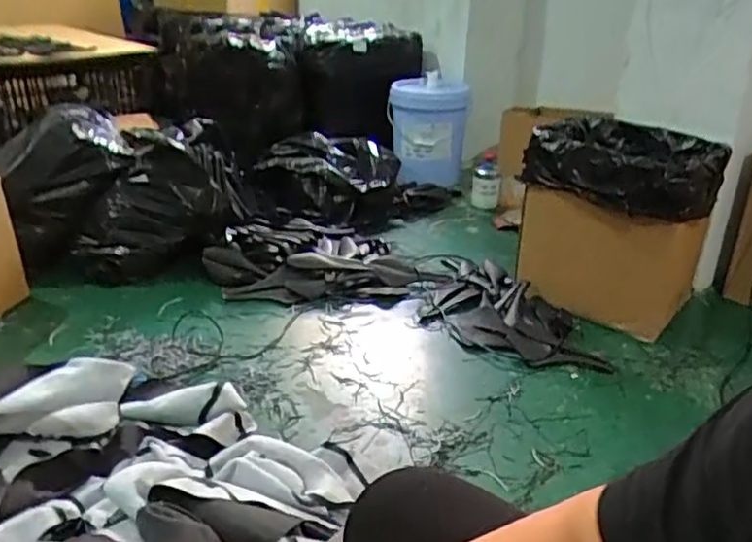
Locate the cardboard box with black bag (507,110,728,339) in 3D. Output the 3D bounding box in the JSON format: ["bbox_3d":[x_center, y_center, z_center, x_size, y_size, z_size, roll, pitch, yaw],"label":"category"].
[{"bbox_3d":[0.621,-0.138,1.648,0.412,0.420,0.402,18,31,31],"label":"cardboard box with black bag"}]

